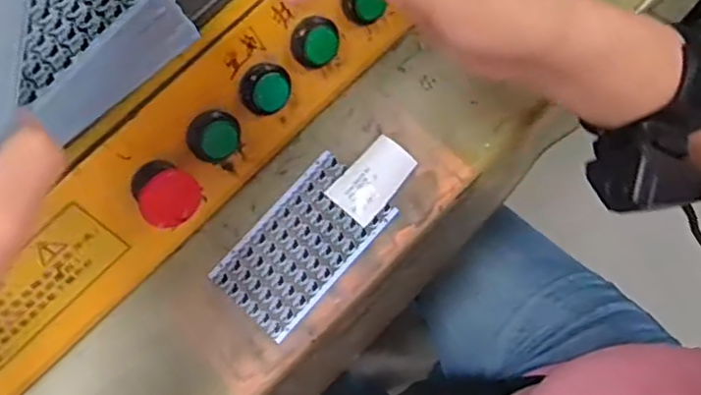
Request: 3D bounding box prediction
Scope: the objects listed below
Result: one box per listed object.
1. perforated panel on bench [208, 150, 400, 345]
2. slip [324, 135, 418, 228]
[{"bbox_3d":[-0.031,0.030,0.417,0.065,0.004,0.111,41,80,12],"label":"perforated panel on bench"},{"bbox_3d":[0.015,-0.013,0.423,0.035,0.009,0.055,40,79,12],"label":"slip"}]

